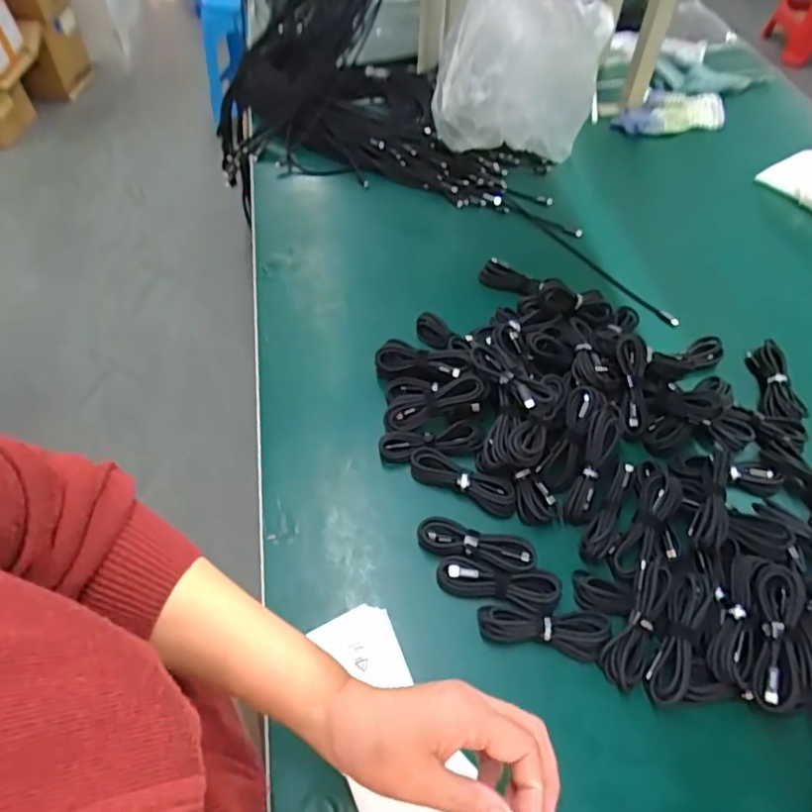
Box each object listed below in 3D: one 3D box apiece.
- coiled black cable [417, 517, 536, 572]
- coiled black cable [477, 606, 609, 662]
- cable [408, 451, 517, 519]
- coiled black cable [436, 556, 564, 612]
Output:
[{"bbox_3d":[0.066,0.131,0.560,0.107,0.022,0.032,11,54,8],"label":"coiled black cable"},{"bbox_3d":[0.120,0.193,0.519,0.109,0.015,0.041,7,54,5],"label":"coiled black cable"},{"bbox_3d":[0.059,0.076,0.601,0.111,0.018,0.032,21,56,15],"label":"cable"},{"bbox_3d":[0.084,0.163,0.543,0.109,0.013,0.035,8,54,5],"label":"coiled black cable"}]

